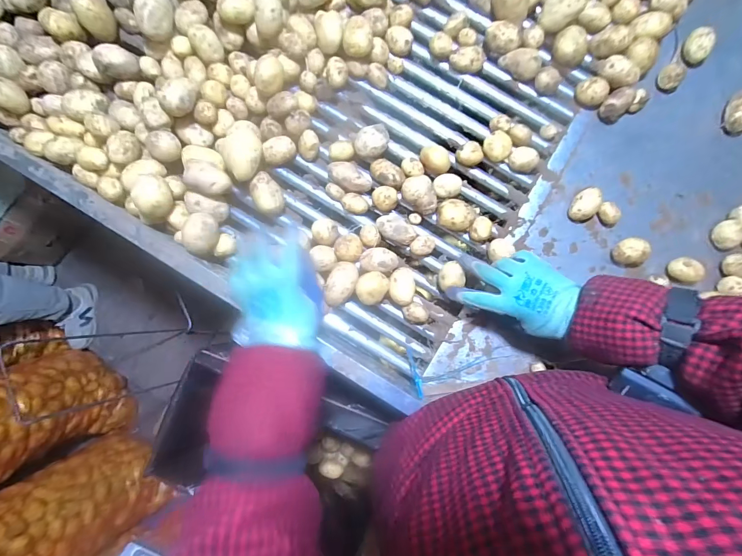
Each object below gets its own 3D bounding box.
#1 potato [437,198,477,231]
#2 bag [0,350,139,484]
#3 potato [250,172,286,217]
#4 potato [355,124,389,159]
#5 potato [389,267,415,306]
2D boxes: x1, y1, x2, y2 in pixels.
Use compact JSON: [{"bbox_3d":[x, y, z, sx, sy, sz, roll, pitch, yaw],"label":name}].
[{"bbox_3d":[0.122,-0.090,0.500,0.050,0.036,0.046,0,86,3],"label":"potato"},{"bbox_3d":[-1.037,0.426,1.045,0.222,0.594,0.276,25,87,4],"label":"bag"},{"bbox_3d":[-0.150,-0.122,0.504,0.041,0.042,0.052,-41,85,-1],"label":"potato"},{"bbox_3d":[0.002,-0.199,0.503,0.051,0.037,0.038,-24,85,1],"label":"potato"},{"bbox_3d":[0.046,0.013,0.500,0.036,0.031,0.053,-6,85,2],"label":"potato"}]

